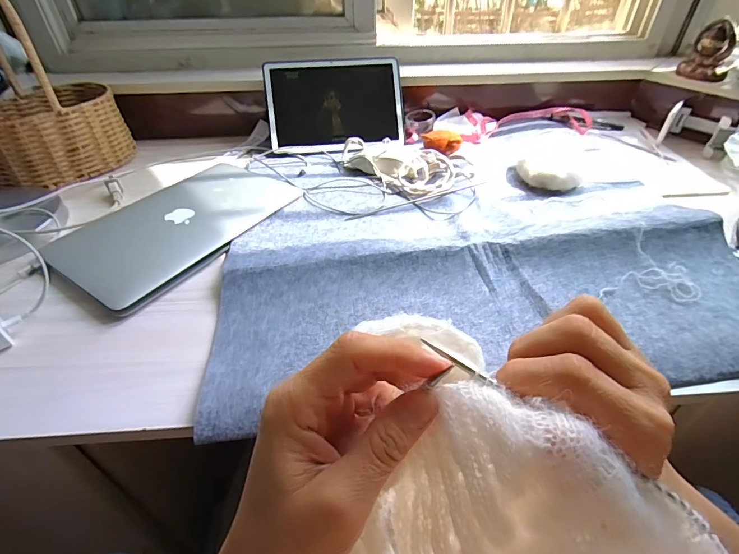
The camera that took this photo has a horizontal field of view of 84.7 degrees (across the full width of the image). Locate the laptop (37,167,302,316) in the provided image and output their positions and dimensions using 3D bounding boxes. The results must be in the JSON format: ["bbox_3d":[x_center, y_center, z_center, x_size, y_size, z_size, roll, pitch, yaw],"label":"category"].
[{"bbox_3d":[-0.257,-0.081,0.550,0.181,0.022,0.296,24,47,25],"label":"laptop"}]

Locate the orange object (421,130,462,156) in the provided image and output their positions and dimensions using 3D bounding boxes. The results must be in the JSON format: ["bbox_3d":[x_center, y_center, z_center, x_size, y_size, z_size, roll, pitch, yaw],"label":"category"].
[{"bbox_3d":[0.122,-0.229,0.688,0.060,0.030,0.045,-3,42,-3],"label":"orange object"}]

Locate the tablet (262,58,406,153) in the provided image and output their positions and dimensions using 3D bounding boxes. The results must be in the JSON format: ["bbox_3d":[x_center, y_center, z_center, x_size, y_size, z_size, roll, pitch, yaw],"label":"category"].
[{"bbox_3d":[-0.060,-0.308,0.725,0.239,0.157,0.013,-5,4,-6],"label":"tablet"}]

